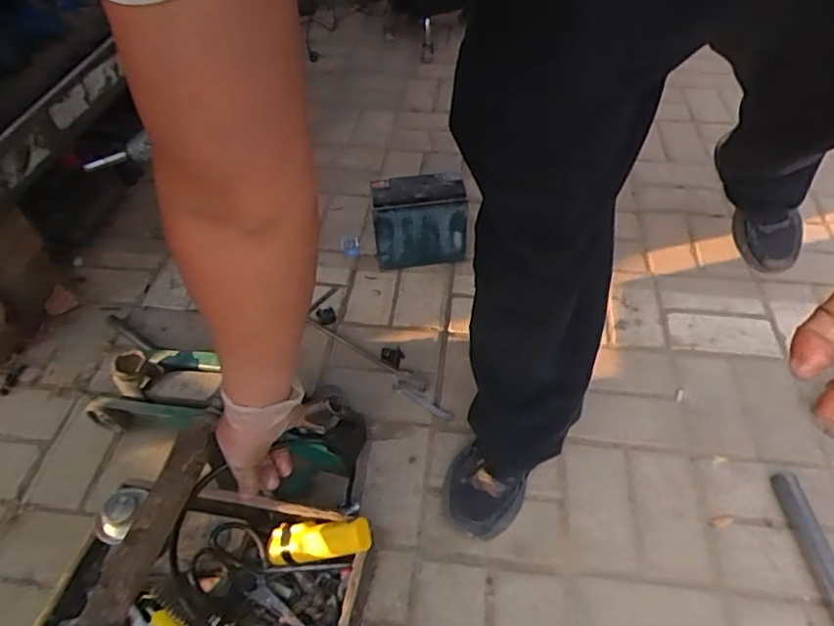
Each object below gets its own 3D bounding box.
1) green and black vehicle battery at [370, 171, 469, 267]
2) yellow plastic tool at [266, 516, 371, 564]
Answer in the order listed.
[{"bbox_3d":[0.003,-0.166,1.097,0.172,0.179,0.072,-11,49,-8],"label":"green and black vehicle battery"},{"bbox_3d":[-0.123,0.274,0.701,0.138,0.033,0.042,-16,44,22],"label":"yellow plastic tool"}]

